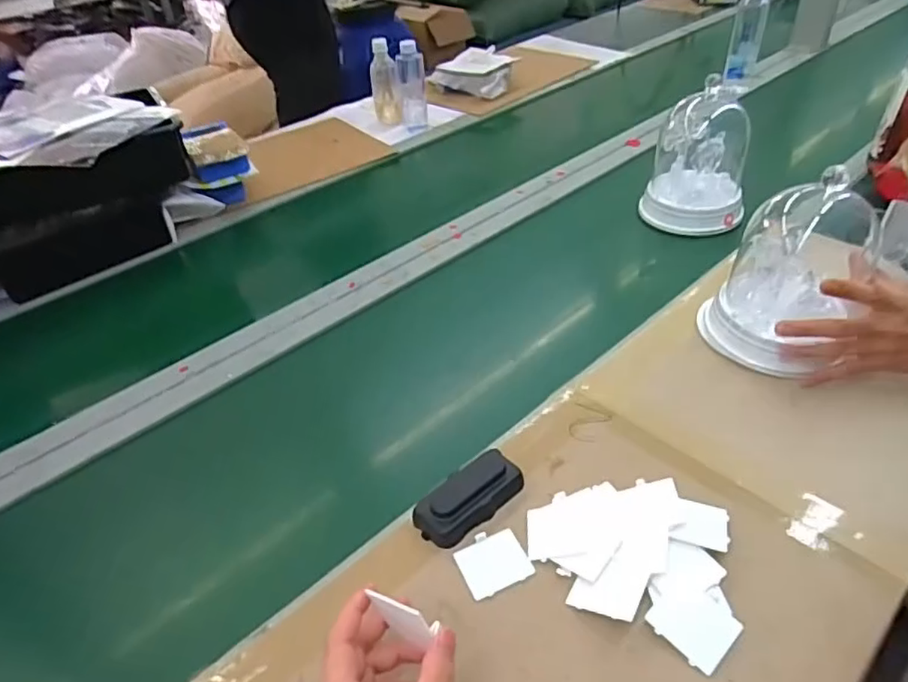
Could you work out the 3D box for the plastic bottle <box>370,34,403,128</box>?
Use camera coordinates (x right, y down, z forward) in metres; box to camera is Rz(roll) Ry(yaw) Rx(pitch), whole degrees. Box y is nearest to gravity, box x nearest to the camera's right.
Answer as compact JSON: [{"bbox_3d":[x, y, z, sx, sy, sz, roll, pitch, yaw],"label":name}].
[{"bbox_3d":[-0.151,-0.563,1.326,0.058,0.171,0.072,-12,40,-8],"label":"plastic bottle"}]

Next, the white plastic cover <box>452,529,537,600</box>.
[{"bbox_3d":[0.033,0.187,0.512,0.056,0.004,0.051,-17,41,-16],"label":"white plastic cover"}]

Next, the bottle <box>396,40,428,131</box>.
[{"bbox_3d":[-0.088,-0.546,1.297,0.052,0.174,0.062,-12,40,-8],"label":"bottle"}]

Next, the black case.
[{"bbox_3d":[0.016,0.141,0.555,0.048,0.025,0.105,30,50,34],"label":"black case"}]

